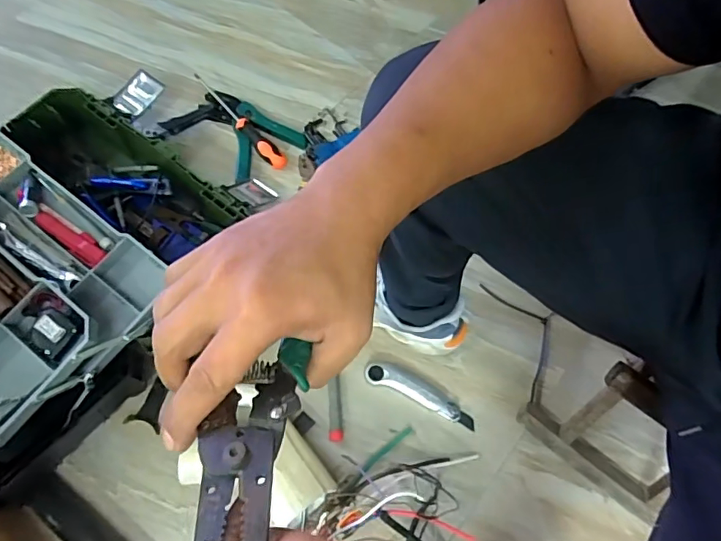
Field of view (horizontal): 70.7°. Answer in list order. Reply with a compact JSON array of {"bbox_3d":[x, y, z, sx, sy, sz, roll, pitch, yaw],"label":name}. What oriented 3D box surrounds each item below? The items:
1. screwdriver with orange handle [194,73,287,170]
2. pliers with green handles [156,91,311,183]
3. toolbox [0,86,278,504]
[{"bbox_3d":[-0.221,-0.272,0.907,0.030,0.039,0.248,-40,74,-16],"label":"screwdriver with orange handle"},{"bbox_3d":[-0.223,-0.247,0.908,0.205,0.027,0.160,36,71,13],"label":"pliers with green handles"},{"bbox_3d":[-0.435,-0.014,0.711,0.433,0.197,0.498,30,70,11],"label":"toolbox"}]

